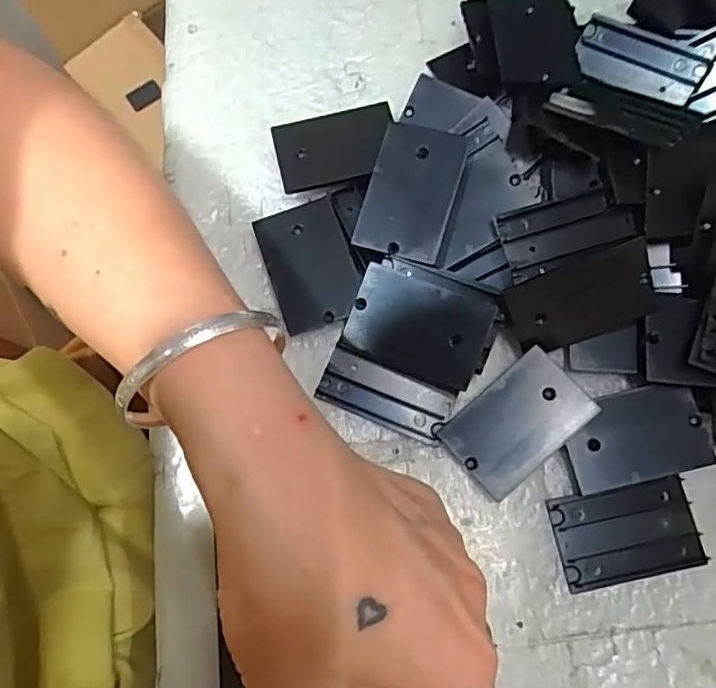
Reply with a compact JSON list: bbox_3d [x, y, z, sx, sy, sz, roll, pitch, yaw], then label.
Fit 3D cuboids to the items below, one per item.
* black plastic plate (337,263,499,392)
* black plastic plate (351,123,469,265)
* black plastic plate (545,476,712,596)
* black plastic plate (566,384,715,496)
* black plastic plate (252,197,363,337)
[{"bbox_3d":[0.024,-0.007,0.242,0.055,0.004,0.038,20,98,10],"label":"black plastic plate"},{"bbox_3d":[0.022,-0.064,0.246,0.036,0.005,0.056,16,85,11],"label":"black plastic plate"},{"bbox_3d":[0.106,0.075,0.232,0.054,0.005,0.035,-10,76,-3],"label":"black plastic plate"},{"bbox_3d":[0.112,0.037,0.237,0.055,0.004,0.035,-13,81,1],"label":"black plastic plate"},{"bbox_3d":[-0.021,-0.034,0.254,0.037,0.006,0.054,-22,77,5],"label":"black plastic plate"}]

